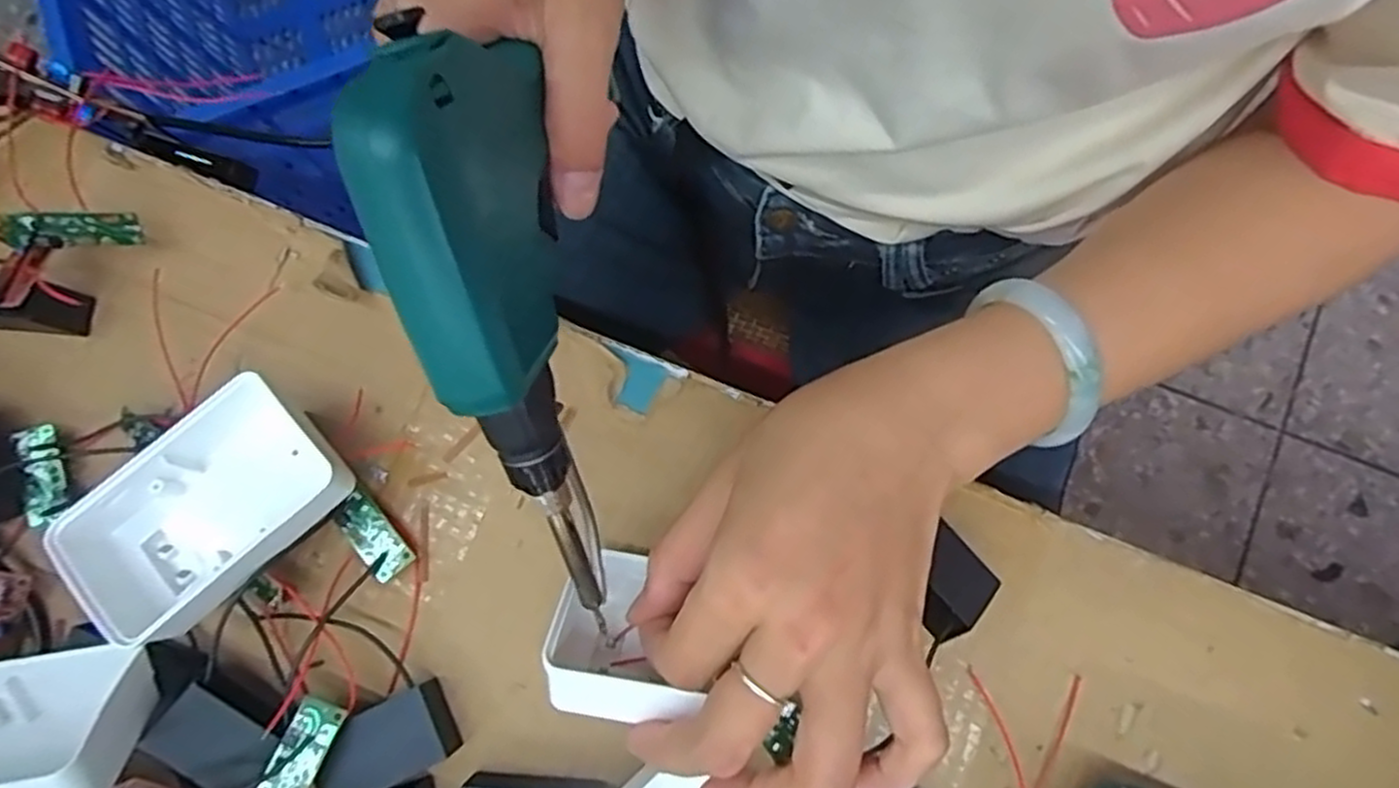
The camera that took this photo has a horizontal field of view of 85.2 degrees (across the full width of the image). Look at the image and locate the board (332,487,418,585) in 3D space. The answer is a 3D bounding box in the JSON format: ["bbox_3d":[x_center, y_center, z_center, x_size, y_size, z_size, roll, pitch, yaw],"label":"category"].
[{"bbox_3d":[-0.129,0.056,0.298,0.016,0.006,0.035,-41,91,-11],"label":"board"}]

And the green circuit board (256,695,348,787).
[{"bbox_3d":[-0.144,0.132,0.270,0.016,0.004,0.045,24,69,-4],"label":"green circuit board"}]

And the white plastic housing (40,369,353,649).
[{"bbox_3d":[-0.183,0.046,0.285,0.098,0.035,0.058,-42,81,-5],"label":"white plastic housing"}]

